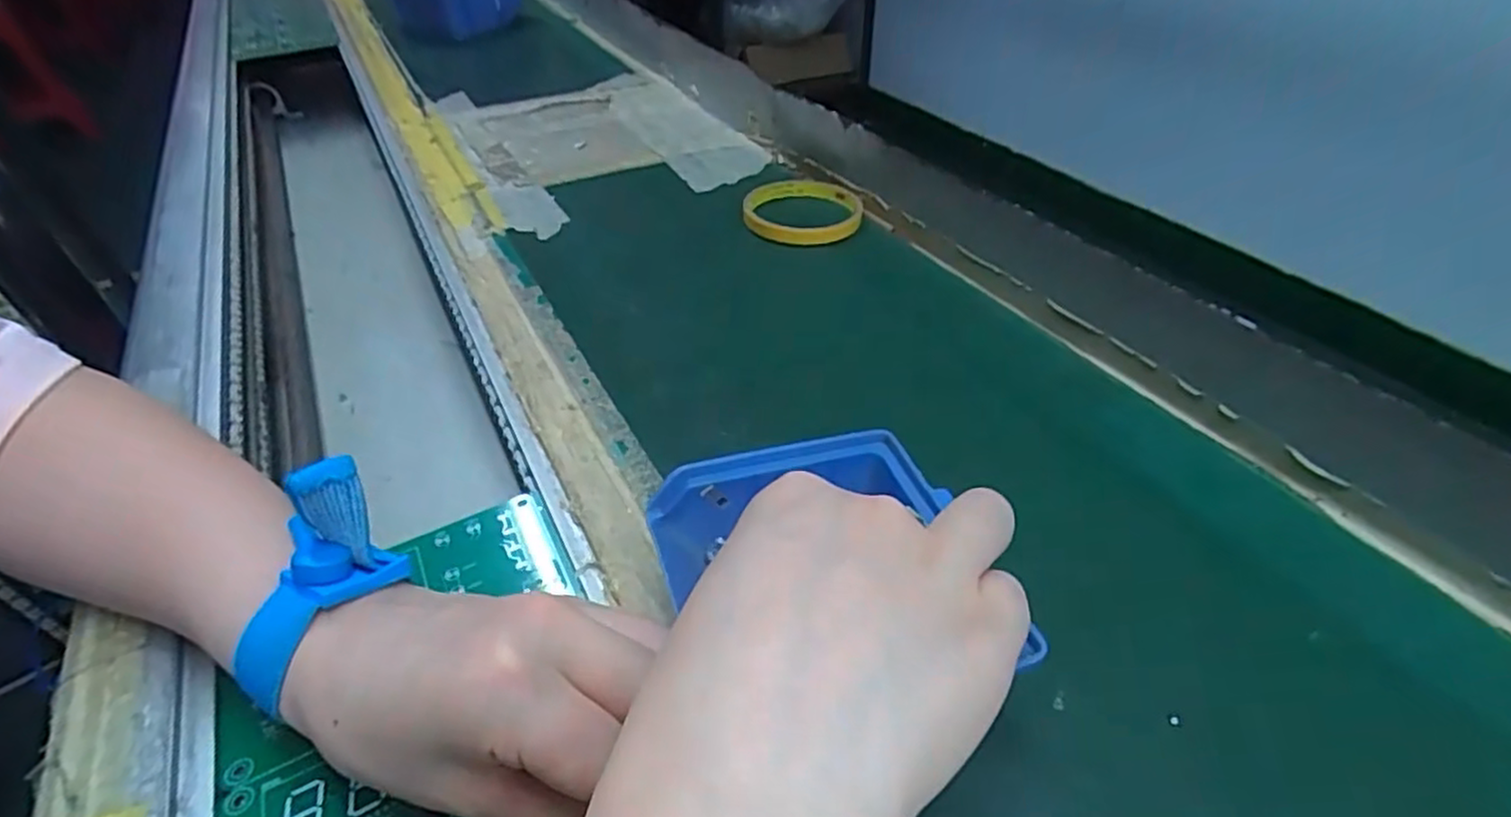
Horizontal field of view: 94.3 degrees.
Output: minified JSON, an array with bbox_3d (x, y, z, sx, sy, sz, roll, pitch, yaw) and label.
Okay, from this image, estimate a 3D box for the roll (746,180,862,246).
[{"bbox_3d":[0.035,-0.142,0.506,0.084,0.012,0.081,-2,42,1],"label":"roll"}]

